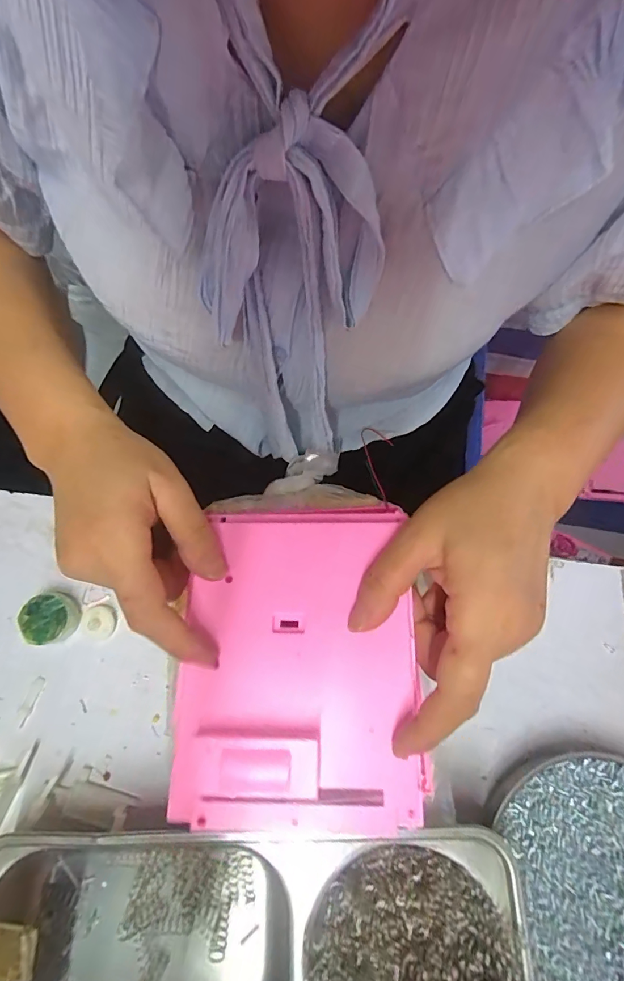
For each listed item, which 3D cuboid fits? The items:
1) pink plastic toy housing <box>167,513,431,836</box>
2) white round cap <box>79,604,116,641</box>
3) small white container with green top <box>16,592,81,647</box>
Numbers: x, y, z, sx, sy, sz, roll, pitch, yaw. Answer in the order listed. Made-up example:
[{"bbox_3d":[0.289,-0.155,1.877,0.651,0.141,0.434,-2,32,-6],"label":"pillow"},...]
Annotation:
[{"bbox_3d":[-0.008,0.084,0.223,0.120,0.027,0.155,0,72,-1],"label":"pink plastic toy housing"},{"bbox_3d":[-0.148,0.091,0.293,0.024,0.004,0.022,0,72,-1],"label":"white round cap"},{"bbox_3d":[-0.177,0.087,0.288,0.031,0.017,0.032,-3,72,-2],"label":"small white container with green top"}]

